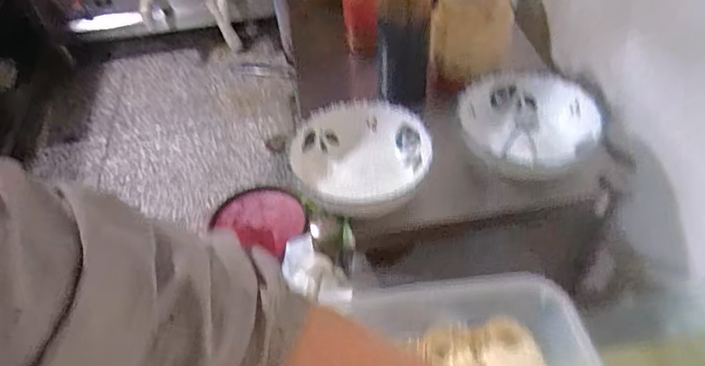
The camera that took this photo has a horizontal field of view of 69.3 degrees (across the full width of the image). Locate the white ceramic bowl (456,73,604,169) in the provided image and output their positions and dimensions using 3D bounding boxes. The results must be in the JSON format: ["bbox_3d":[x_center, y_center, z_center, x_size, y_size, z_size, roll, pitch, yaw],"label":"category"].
[{"bbox_3d":[0.225,-0.079,0.637,0.166,0.037,0.152,-3,48,3],"label":"white ceramic bowl"}]

